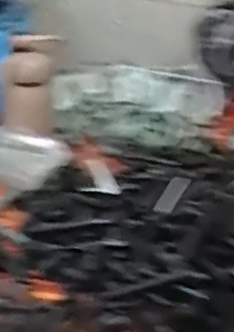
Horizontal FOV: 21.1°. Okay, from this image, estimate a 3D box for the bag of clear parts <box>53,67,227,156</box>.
[{"bbox_3d":[0.030,-0.106,1.077,0.284,0.052,0.315,10,31,9],"label":"bag of clear parts"}]

